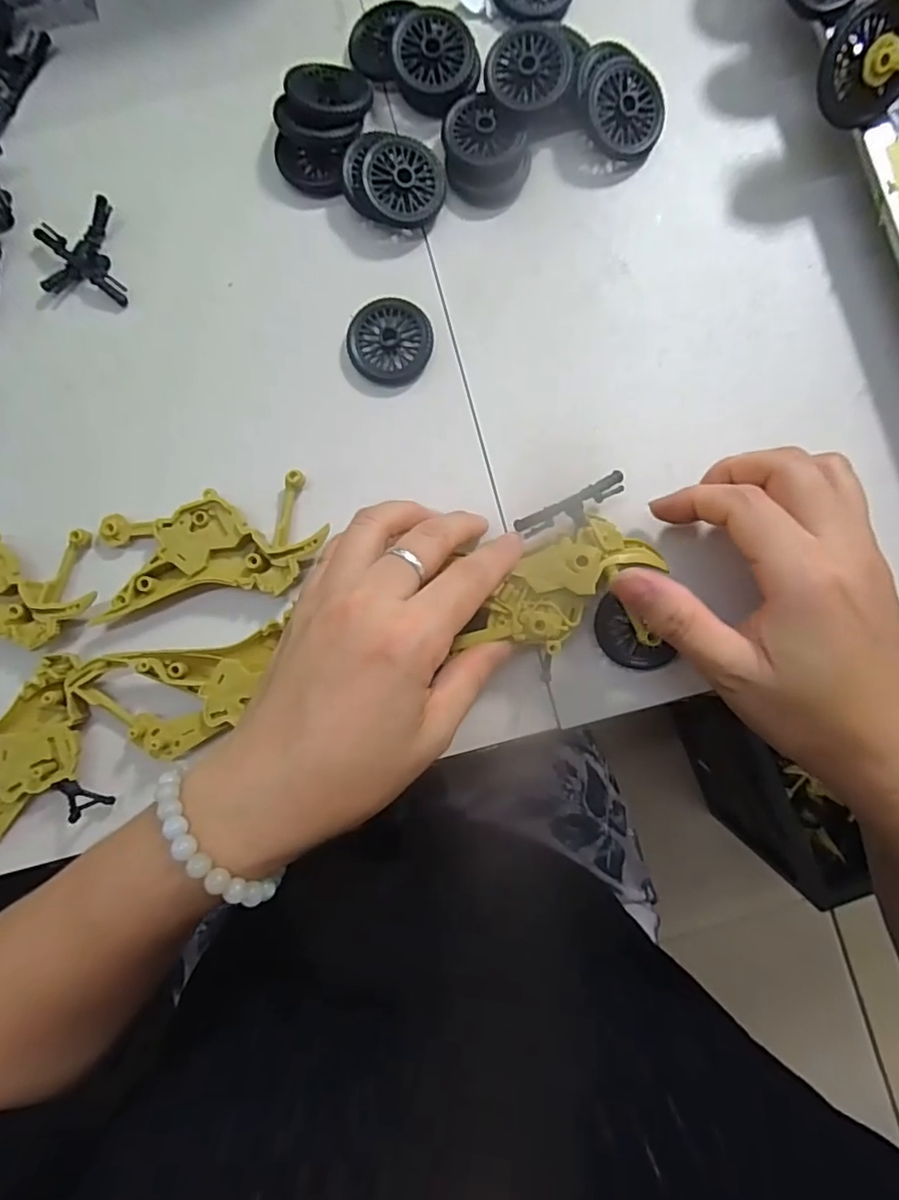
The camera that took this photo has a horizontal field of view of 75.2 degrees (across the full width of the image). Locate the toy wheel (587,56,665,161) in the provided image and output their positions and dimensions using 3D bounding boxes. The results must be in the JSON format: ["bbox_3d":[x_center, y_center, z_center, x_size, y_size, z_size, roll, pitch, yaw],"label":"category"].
[{"bbox_3d":[0.078,-0.217,0.259,0.038,0.009,0.038,-2,100,-14],"label":"toy wheel"}]

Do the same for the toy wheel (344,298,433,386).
[{"bbox_3d":[-0.026,-0.116,0.262,0.036,0.006,0.037,0,87,1],"label":"toy wheel"}]

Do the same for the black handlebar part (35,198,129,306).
[{"bbox_3d":[-0.168,-0.156,0.265,0.034,0.007,0.045,-9,87,1],"label":"black handlebar part"}]

